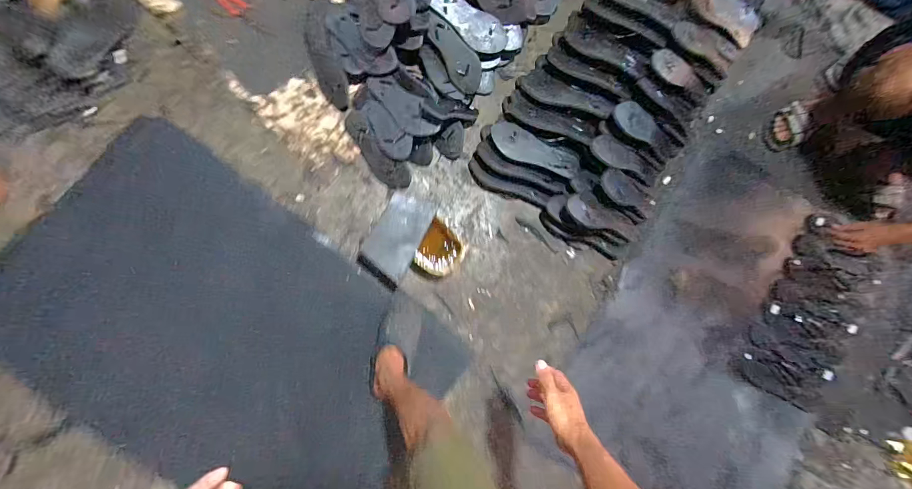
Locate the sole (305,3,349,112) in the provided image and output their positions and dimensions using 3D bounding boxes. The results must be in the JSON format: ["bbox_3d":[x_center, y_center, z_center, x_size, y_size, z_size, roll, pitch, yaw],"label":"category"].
[{"bbox_3d":[-0.347,-0.497,1.024,0.084,0.010,0.267,-13,97,13],"label":"sole"}]

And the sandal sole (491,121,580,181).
[{"bbox_3d":[0.210,-0.250,1.020,0.246,0.032,0.078,27,82,9],"label":"sandal sole"}]

